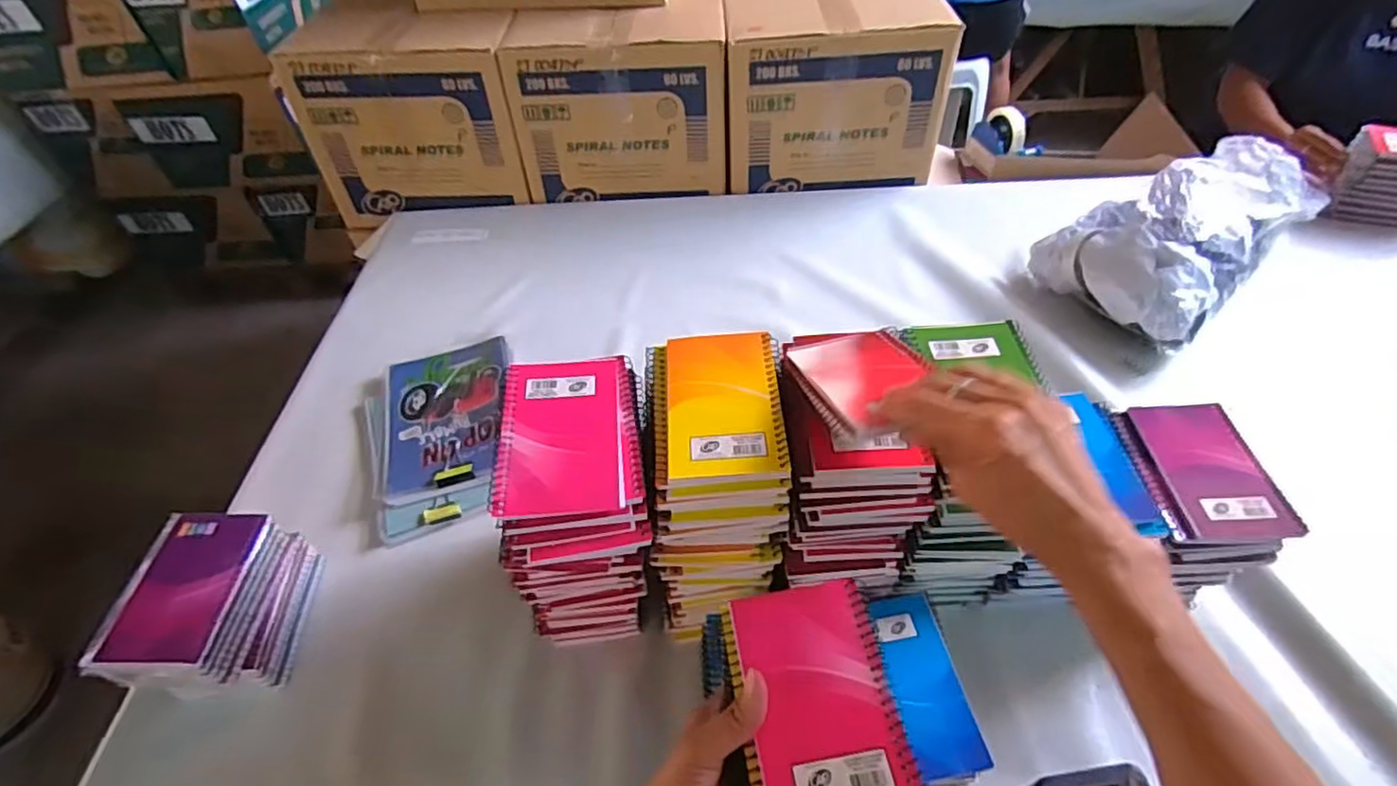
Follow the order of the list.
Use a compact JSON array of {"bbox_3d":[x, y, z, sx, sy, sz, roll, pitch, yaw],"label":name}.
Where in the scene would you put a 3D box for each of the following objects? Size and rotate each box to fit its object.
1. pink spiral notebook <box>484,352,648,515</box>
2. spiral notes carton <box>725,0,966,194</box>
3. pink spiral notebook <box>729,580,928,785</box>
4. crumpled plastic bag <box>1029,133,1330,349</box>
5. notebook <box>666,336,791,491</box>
[{"bbox_3d":[-0.090,0.027,0.451,0.095,0.015,0.127,-6,48,-3],"label":"pink spiral notebook"},{"bbox_3d":[0.216,-0.590,1.136,0.330,0.243,0.399,-1,48,2],"label":"spiral notes carton"},{"bbox_3d":[0.070,0.173,0.367,0.082,0.008,0.128,-7,49,-4],"label":"pink spiral notebook"},{"bbox_3d":[0.661,-0.222,0.869,0.364,0.132,0.213,-27,52,-20],"label":"crumpled plastic bag"},{"bbox_3d":[0.019,0.006,0.459,0.081,0.008,0.129,-3,48,0],"label":"notebook"}]

